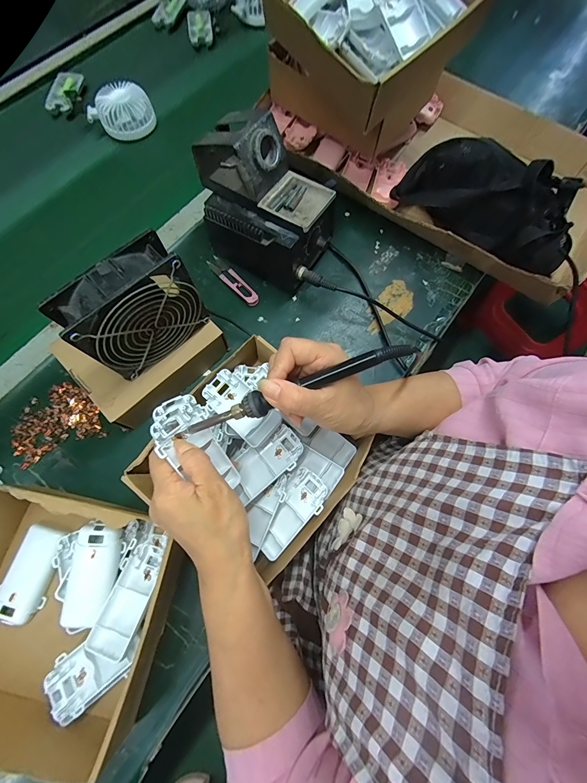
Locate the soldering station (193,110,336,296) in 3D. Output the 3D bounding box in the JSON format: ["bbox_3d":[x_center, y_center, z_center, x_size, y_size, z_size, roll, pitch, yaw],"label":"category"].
[{"bbox_3d":[-0.036,-0.241,0.416,0.175,0.158,0.110,30,74,7],"label":"soldering station"}]

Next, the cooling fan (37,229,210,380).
[{"bbox_3d":[-0.156,-0.078,0.324,0.116,0.113,0.041,-42,79,-13],"label":"cooling fan"}]

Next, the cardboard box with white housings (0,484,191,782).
[{"bbox_3d":[-0.231,0.214,0.312,0.197,0.073,0.203,15,73,2],"label":"cardboard box with white housings"}]

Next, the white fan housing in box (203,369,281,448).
[{"bbox_3d":[-0.059,0.017,0.354,0.091,0.016,0.046,39,75,9],"label":"white fan housing in box"}]

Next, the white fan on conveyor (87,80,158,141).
[{"bbox_3d":[-0.296,-0.479,0.548,0.104,0.049,0.077,-25,76,-9],"label":"white fan on conveyor"}]

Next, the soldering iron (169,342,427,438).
[{"bbox_3d":[0.000,-0.001,0.265,0.205,0.013,0.018,-21,74,5],"label":"soldering iron"}]

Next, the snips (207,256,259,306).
[{"bbox_3d":[-0.088,-0.164,0.469,0.023,0.008,0.104,-42,79,-13],"label":"snips"}]

